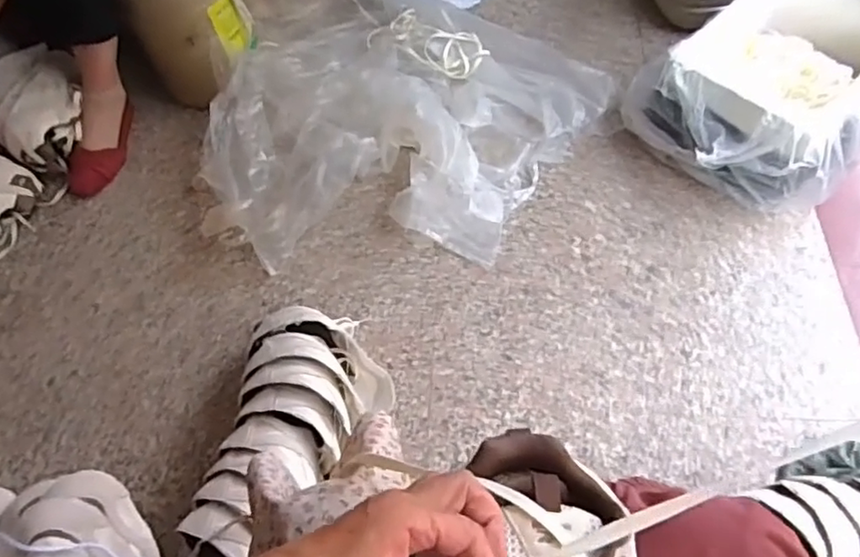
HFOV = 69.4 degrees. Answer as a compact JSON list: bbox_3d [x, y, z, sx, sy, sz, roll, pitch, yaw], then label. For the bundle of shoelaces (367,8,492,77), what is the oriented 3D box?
[{"bbox_3d":[-0.004,-0.444,1.172,0.222,0.026,0.117,30,63,15],"label":"bundle of shoelaces"}]

